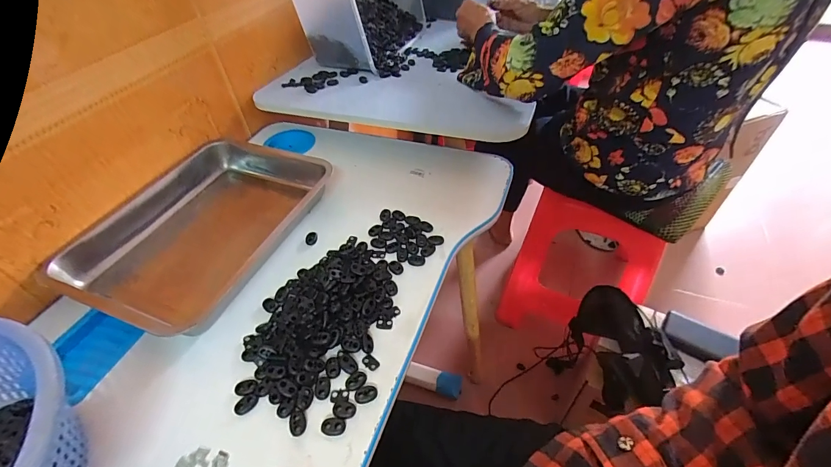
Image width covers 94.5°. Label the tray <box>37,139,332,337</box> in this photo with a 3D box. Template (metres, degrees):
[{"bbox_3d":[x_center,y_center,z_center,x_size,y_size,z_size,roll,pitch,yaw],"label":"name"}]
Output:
[{"bbox_3d":[-0.298,-0.013,0.541,0.265,0.064,0.315,13,48,15],"label":"tray"}]

